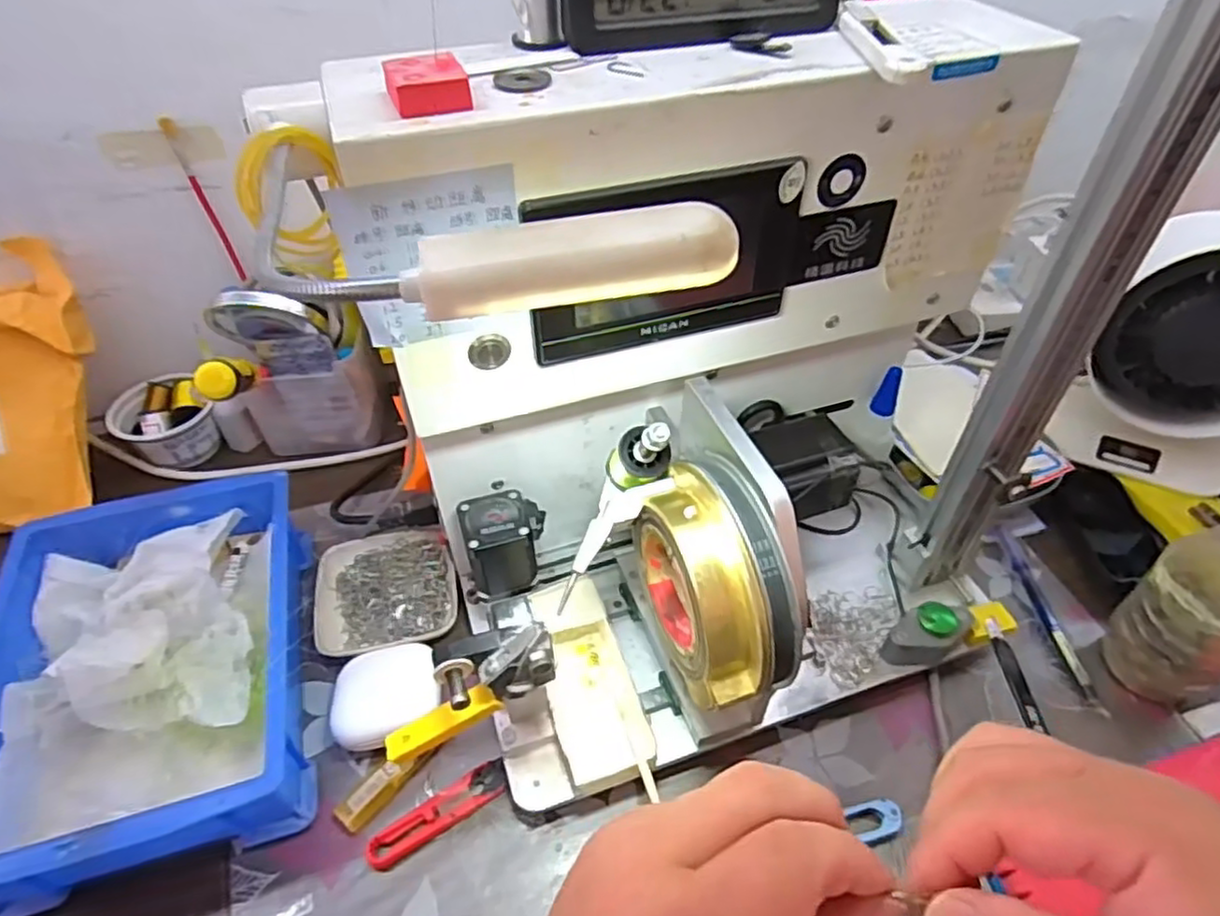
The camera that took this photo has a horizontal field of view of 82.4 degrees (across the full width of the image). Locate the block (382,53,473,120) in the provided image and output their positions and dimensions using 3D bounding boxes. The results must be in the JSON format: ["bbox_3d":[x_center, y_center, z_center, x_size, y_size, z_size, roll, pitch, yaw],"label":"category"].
[{"bbox_3d":[-0.072,-0.147,0.274,0.030,0.012,0.030,-12,47,-11],"label":"block"}]

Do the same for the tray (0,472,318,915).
[{"bbox_3d":[-0.290,0.130,0.444,0.178,0.069,0.245,-13,47,-12],"label":"tray"}]

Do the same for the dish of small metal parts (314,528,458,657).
[{"bbox_3d":[-0.162,0.098,0.510,0.098,0.020,0.092,-6,46,-5],"label":"dish of small metal parts"}]

